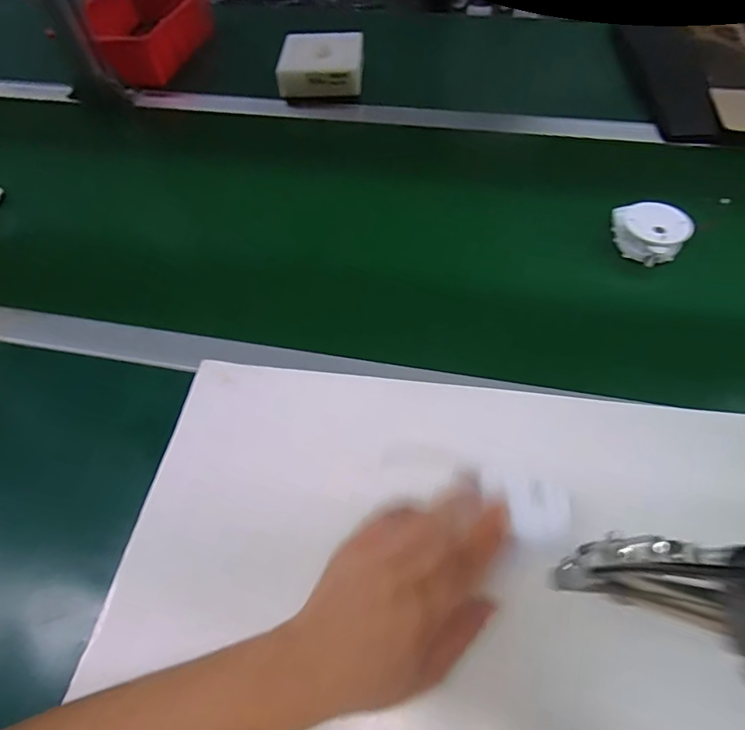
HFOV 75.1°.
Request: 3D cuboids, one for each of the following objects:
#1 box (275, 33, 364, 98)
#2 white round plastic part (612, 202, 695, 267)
[{"bbox_3d":[-0.077,-0.449,0.729,0.126,0.044,0.103,-4,54,2],"label":"box"},{"bbox_3d":[0.298,-0.144,0.518,0.062,0.034,0.069,-3,54,3],"label":"white round plastic part"}]

